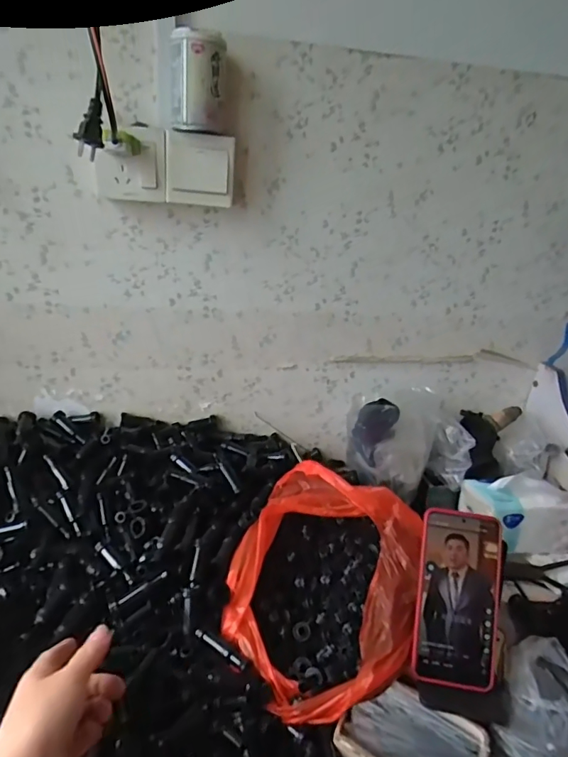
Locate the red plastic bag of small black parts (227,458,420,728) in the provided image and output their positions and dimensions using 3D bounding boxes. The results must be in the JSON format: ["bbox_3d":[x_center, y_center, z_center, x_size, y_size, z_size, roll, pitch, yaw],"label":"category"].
[{"bbox_3d":[0.040,0.221,0.515,0.205,0.142,0.229,15,24,23],"label":"red plastic bag of small black parts"}]

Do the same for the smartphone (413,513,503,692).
[{"bbox_3d":[0.174,0.217,0.470,0.077,0.160,0.012,6,-10,4],"label":"smartphone"}]

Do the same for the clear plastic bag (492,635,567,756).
[{"bbox_3d":[0.254,0.324,0.462,0.105,0.051,0.113,1,22,-10],"label":"clear plastic bag"}]

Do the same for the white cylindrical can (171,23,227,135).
[{"bbox_3d":[-0.105,-0.354,0.565,0.070,0.101,0.053,3,22,-5],"label":"white cylindrical can"}]

